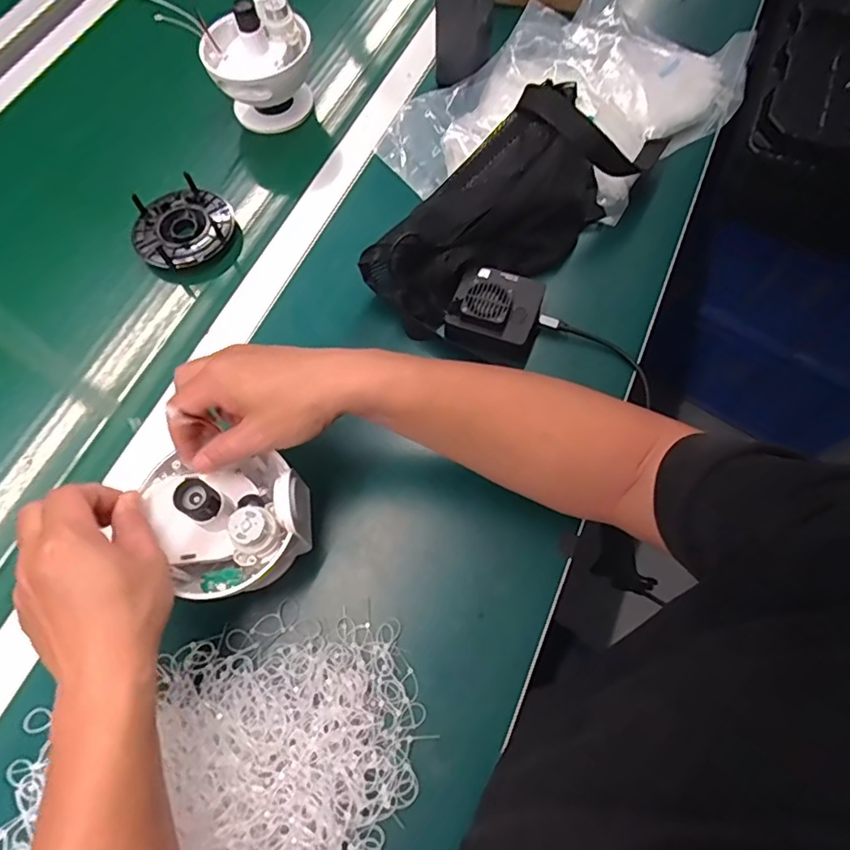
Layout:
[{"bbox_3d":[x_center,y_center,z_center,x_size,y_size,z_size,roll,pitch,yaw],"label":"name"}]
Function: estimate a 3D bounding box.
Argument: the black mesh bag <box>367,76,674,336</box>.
[{"bbox_3d":[0.086,-0.218,0.528,0.315,0.095,0.114,-39,71,-16],"label":"black mesh bag"}]

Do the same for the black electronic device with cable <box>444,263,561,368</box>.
[{"bbox_3d":[0.067,-0.102,0.517,0.085,0.049,0.079,19,67,9],"label":"black electronic device with cable"}]

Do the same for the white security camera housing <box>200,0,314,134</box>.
[{"bbox_3d":[-0.178,-0.392,0.607,0.109,0.112,0.099,-18,64,-7],"label":"white security camera housing"}]

